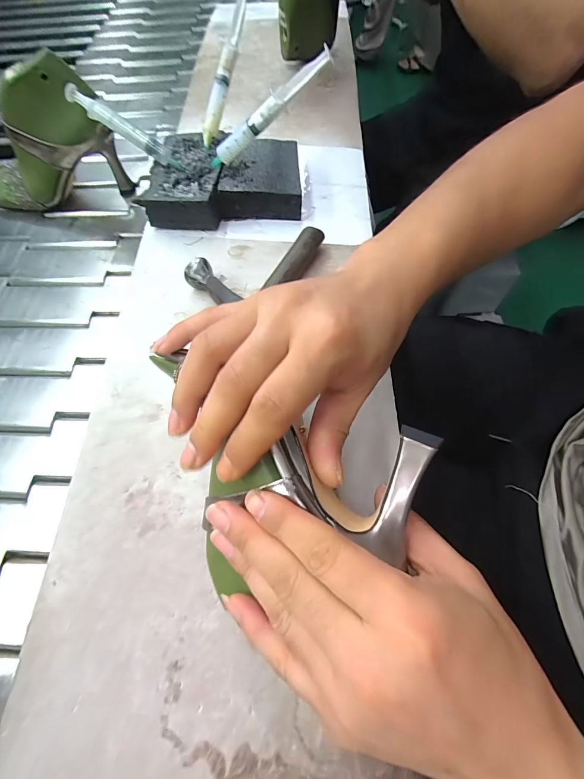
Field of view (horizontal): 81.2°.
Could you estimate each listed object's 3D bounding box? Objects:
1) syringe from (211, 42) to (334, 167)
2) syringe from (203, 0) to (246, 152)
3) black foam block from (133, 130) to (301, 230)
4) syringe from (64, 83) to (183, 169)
[{"bbox_3d":[-0.027,-0.264,0.327,0.147,0.019,0.012,-21,58,32],"label":"syringe"},{"bbox_3d":[-0.072,-0.341,0.366,0.019,0.019,0.148,30,113,15],"label":"syringe"},{"bbox_3d":[-0.074,-0.236,0.382,0.161,0.037,0.123,-2,64,0],"label":"black foam block"},{"bbox_3d":[-0.176,-0.276,0.359,0.121,0.018,0.012,30,66,-12],"label":"syringe"}]

